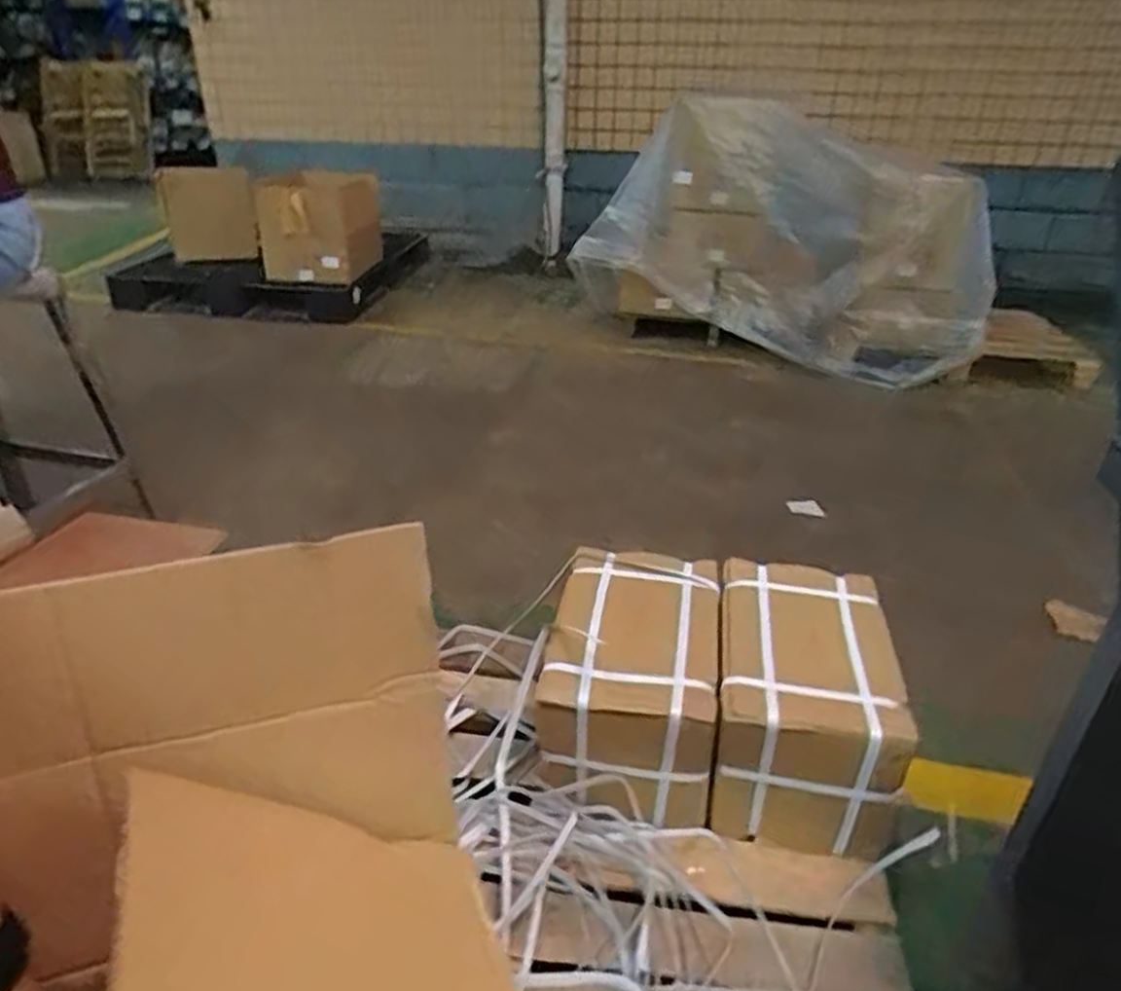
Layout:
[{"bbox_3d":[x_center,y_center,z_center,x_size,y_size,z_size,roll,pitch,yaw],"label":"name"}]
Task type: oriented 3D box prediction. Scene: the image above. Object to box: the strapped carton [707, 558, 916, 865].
[{"bbox_3d":[0.314,0.265,1.010,0.215,0.206,0.328,7,29,12],"label":"strapped carton"}]

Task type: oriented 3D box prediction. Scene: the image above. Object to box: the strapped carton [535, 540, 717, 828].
[{"bbox_3d":[0.098,0.250,1.032,0.213,0.206,0.313,6,29,10],"label":"strapped carton"}]

